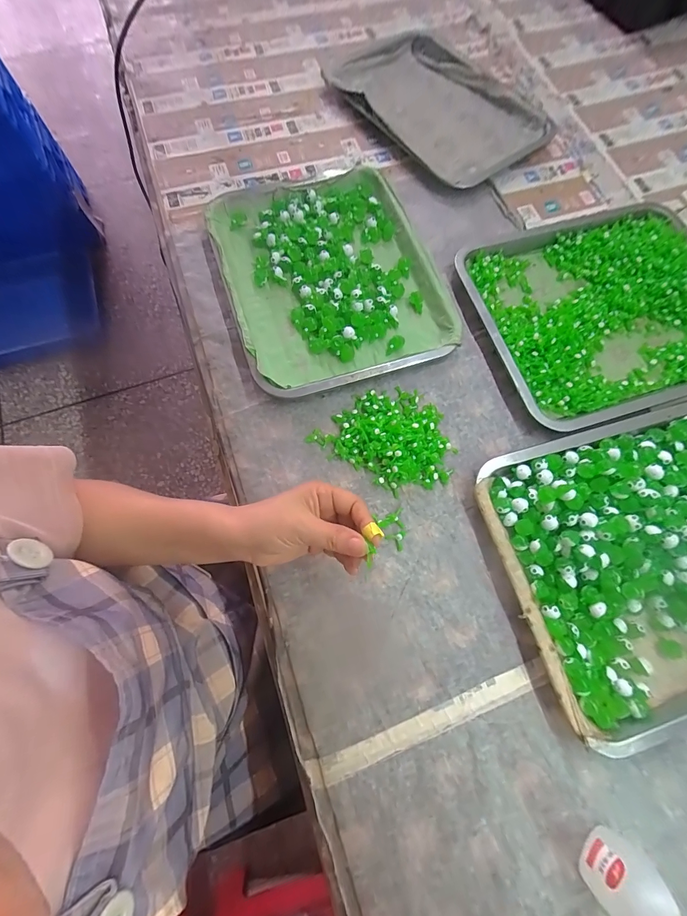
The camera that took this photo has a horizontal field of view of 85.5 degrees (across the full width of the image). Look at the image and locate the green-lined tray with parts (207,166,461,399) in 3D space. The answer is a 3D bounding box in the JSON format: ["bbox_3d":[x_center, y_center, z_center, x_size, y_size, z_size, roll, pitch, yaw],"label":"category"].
[{"bbox_3d":[-0.020,-0.227,0.456,0.242,0.028,0.313,-18,73,-6],"label":"green-lined tray with parts"}]

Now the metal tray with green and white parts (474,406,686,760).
[{"bbox_3d":[0.297,0.089,0.339,0.285,0.039,0.257,-15,73,-5],"label":"metal tray with green and white parts"}]

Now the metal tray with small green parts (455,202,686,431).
[{"bbox_3d":[0.314,-0.179,0.437,0.300,0.018,0.256,-17,73,-5],"label":"metal tray with small green parts"}]

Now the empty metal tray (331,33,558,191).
[{"bbox_3d":[0.138,-0.527,0.551,0.328,0.032,0.203,42,77,12],"label":"empty metal tray"}]

